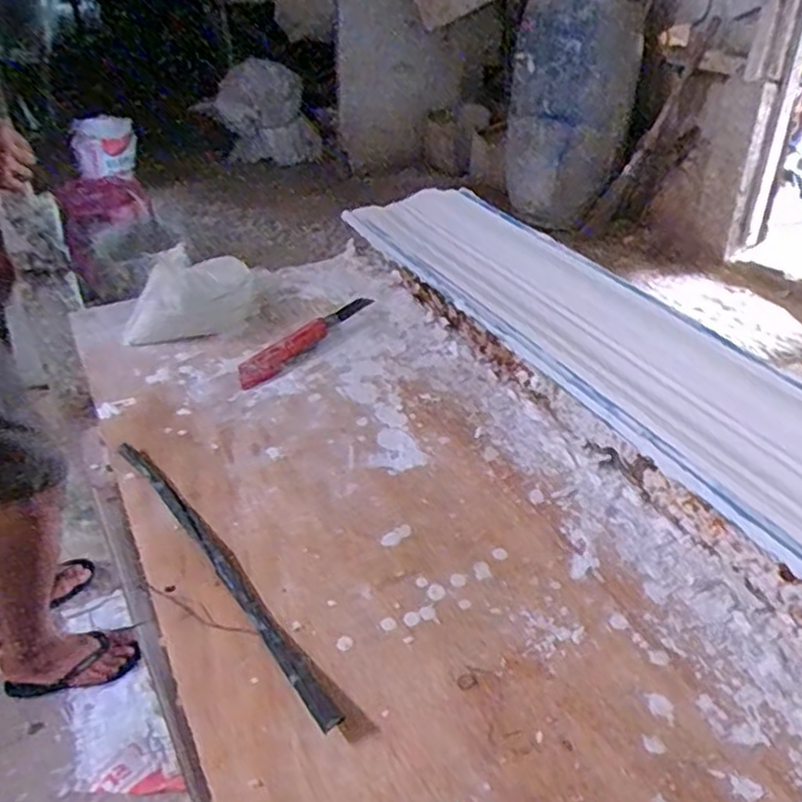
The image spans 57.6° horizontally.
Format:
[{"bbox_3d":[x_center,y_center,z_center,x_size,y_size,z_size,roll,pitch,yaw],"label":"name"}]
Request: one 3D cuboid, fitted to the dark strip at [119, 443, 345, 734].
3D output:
[{"bbox_3d":[-0.142,0.121,0.559,0.021,0.016,0.342,-24,41,-30],"label":"dark strip"}]

